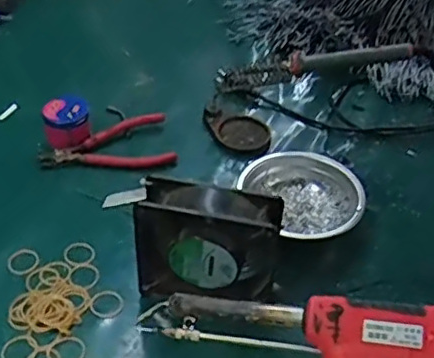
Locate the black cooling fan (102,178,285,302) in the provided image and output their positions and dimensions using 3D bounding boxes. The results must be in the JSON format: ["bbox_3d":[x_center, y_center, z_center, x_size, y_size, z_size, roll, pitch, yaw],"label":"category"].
[{"bbox_3d":[-0.011,0.060,0.553,0.128,0.125,0.052,11,41,6],"label":"black cooling fan"}]

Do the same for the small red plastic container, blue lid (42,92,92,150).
[{"bbox_3d":[-0.176,-0.064,0.731,0.054,0.050,0.054,1,41,-7],"label":"small red plastic container, blue lid"}]

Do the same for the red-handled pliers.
[{"bbox_3d":[-0.123,-0.032,0.719,0.154,0.030,0.089,-11,43,-19],"label":"red-handled pliers"}]

